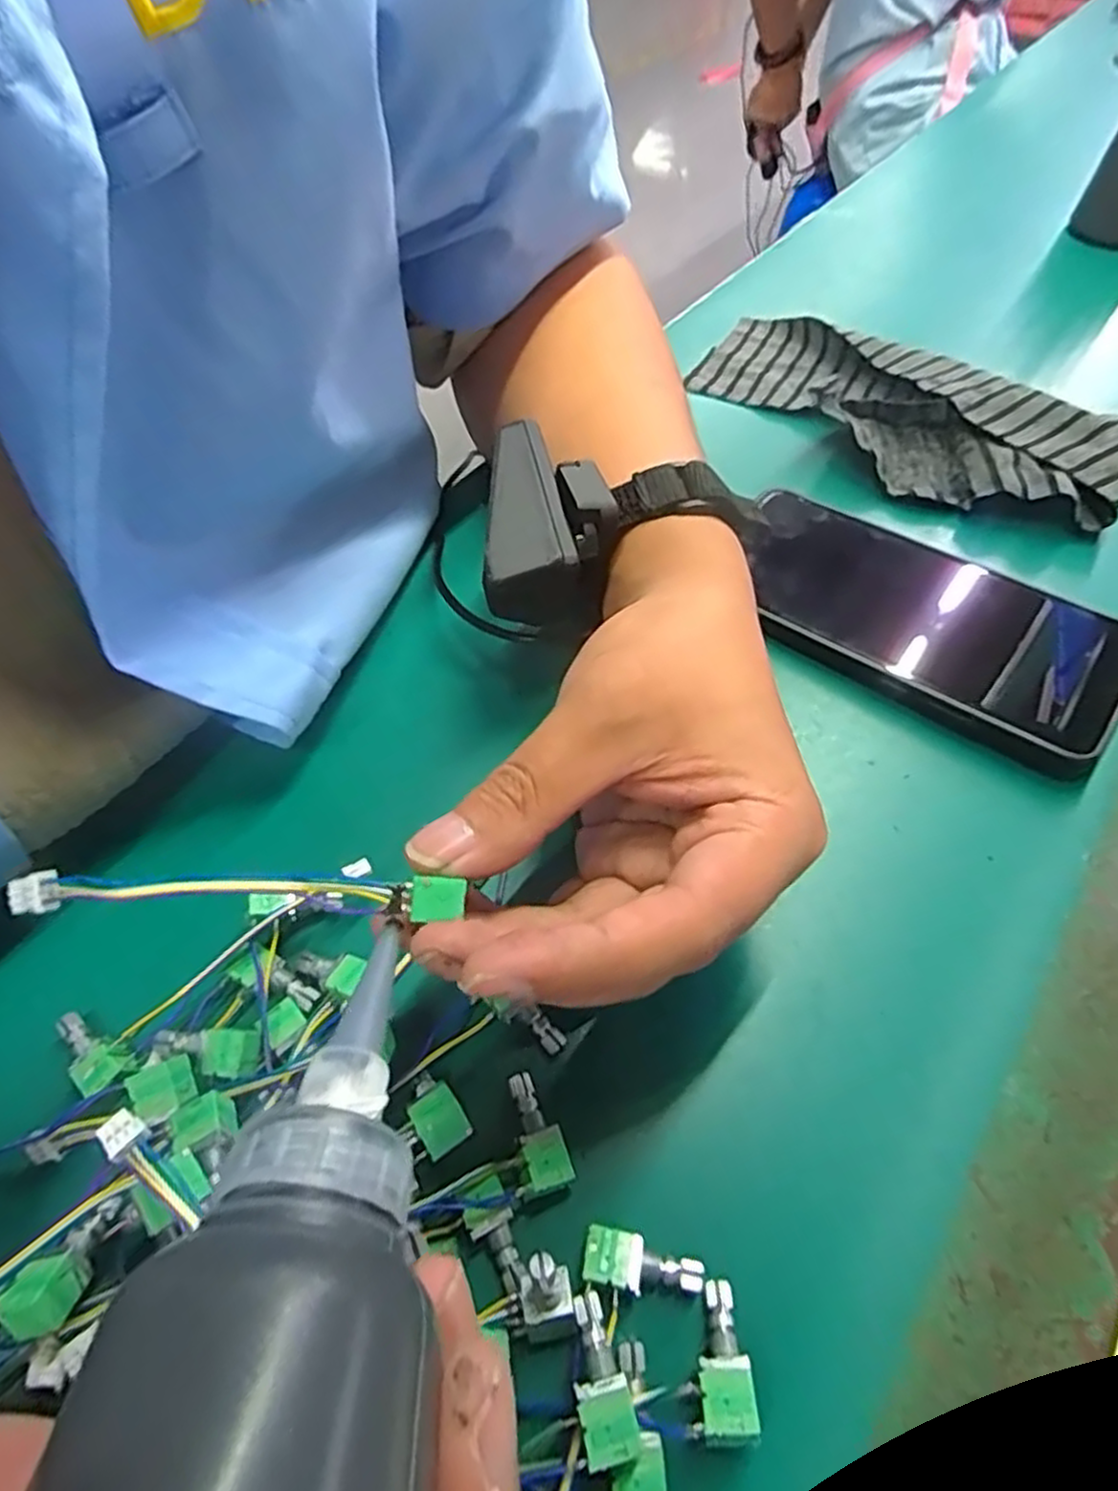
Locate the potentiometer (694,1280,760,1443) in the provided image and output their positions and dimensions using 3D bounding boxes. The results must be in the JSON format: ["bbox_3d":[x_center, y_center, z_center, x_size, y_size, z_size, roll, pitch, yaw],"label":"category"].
[{"bbox_3d":[0.037,0.139,0.167,0.012,0.008,0.028,2,30,5],"label":"potentiometer"}]

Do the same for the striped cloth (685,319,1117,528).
[{"bbox_3d":[0.167,-0.173,0.379,0.083,0.034,0.229,-33,58,-21],"label":"striped cloth"}]

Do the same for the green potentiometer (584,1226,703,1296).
[{"bbox_3d":[0.020,0.126,0.178,0.028,0.009,0.012,10,54,11],"label":"green potentiometer"}]

